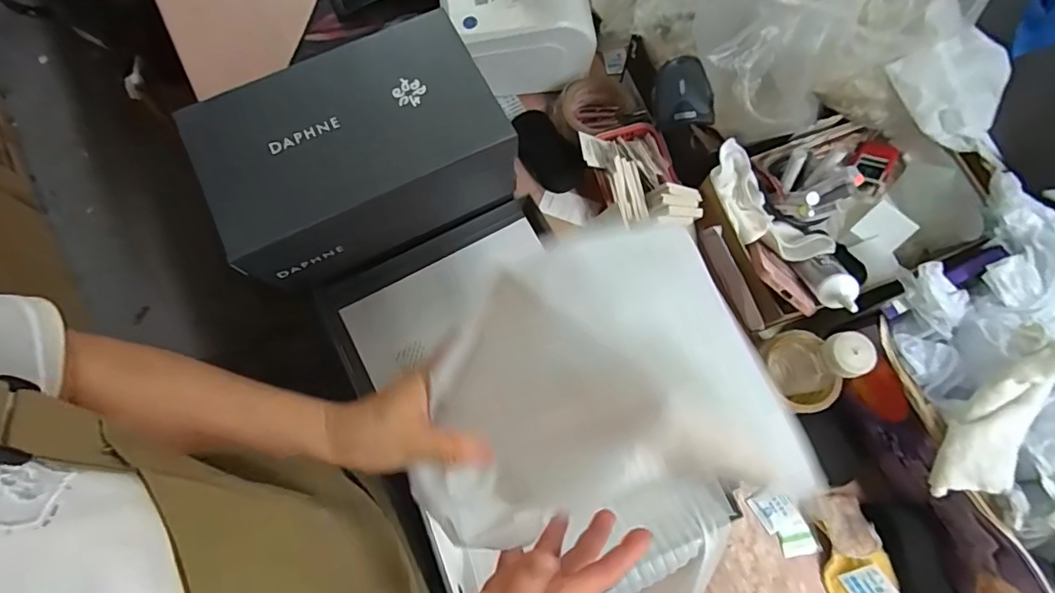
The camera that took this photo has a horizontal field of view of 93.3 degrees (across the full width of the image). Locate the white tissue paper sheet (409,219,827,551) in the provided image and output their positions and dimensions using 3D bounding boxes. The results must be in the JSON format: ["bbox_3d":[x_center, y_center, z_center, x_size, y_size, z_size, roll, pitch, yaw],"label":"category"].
[{"bbox_3d":[0.037,0.066,0.358,0.249,0.102,0.186,-12,75,-4],"label":"white tissue paper sheet"}]

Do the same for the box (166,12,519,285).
[{"bbox_3d":[-0.183,-0.154,0.565,0.288,0.154,0.171,-27,76,-8],"label":"box"}]

